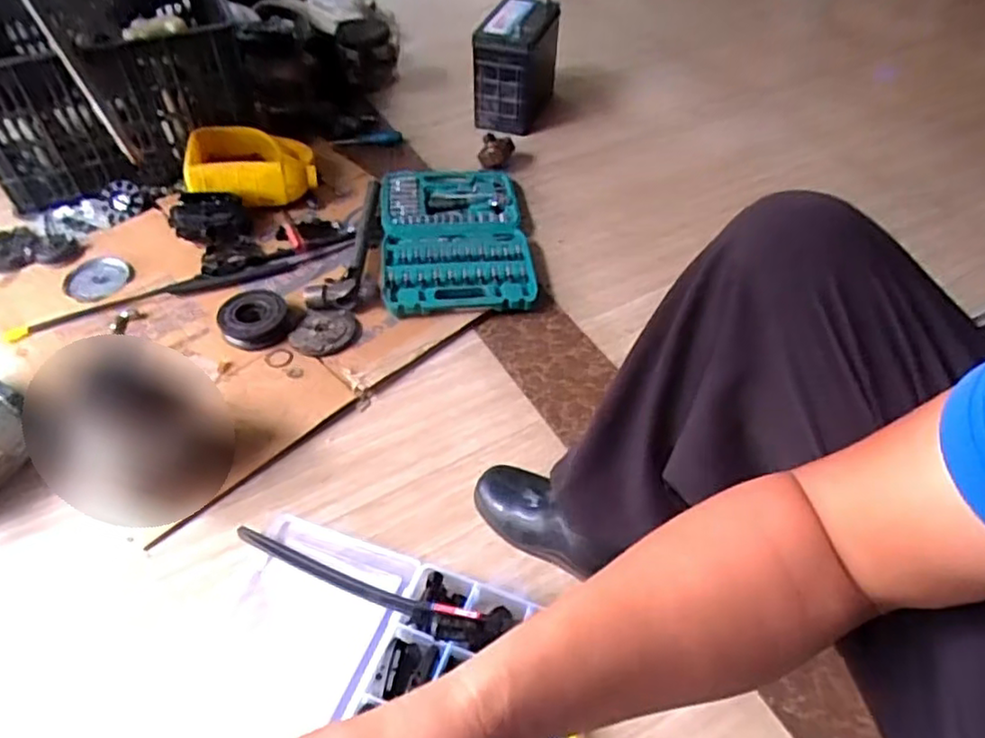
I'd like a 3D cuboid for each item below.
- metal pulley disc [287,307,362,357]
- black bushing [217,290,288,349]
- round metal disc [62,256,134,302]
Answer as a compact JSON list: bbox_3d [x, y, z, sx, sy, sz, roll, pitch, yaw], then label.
[{"bbox_3d":[-0.258,-0.057,1.007,0.104,0.011,0.090,6,49,4],"label":"metal pulley disc"},{"bbox_3d":[-0.368,-0.079,1.006,0.104,0.039,0.095,-1,49,-2],"label":"black bushing"},{"bbox_3d":[-0.660,-0.151,1.092,0.107,0.014,0.107,-1,51,1],"label":"round metal disc"}]

